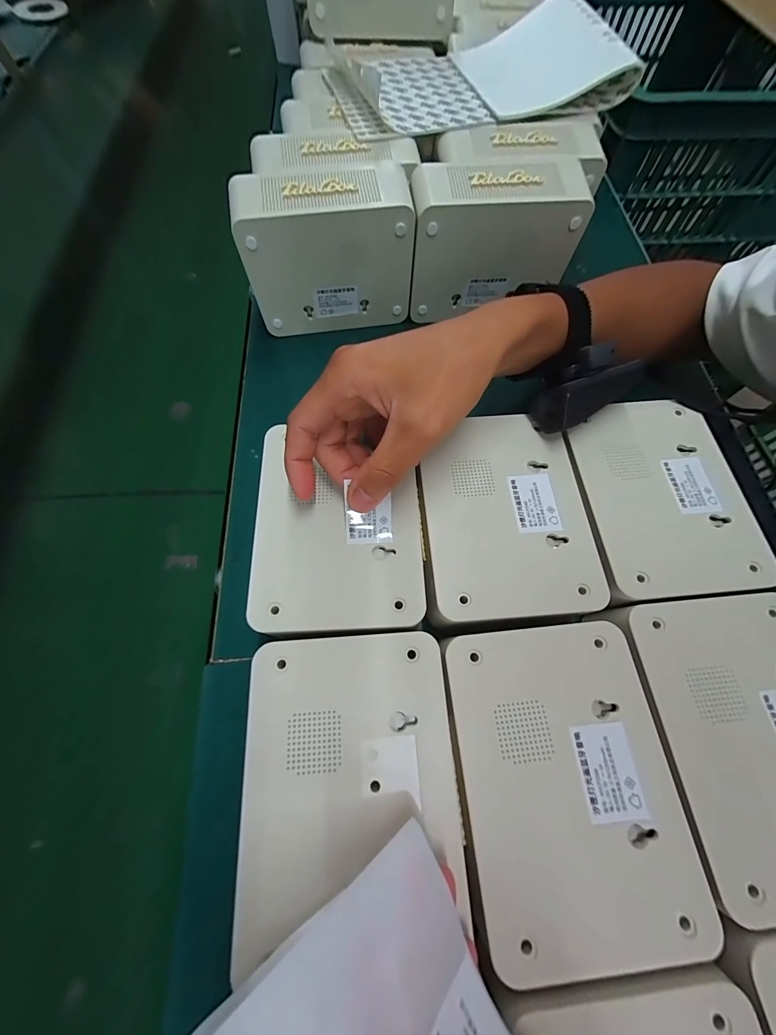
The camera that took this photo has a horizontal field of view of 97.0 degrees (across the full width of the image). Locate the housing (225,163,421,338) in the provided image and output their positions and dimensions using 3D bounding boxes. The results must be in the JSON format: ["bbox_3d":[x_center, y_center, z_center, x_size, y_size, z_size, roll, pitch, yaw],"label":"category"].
[{"bbox_3d":[-0.051,-0.230,0.304,0.140,0.103,0.054,-8,69,-4],"label":"housing"}]

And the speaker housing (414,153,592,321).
[{"bbox_3d":[0.092,-0.250,0.315,0.143,0.100,0.056,-4,69,-2],"label":"speaker housing"}]

